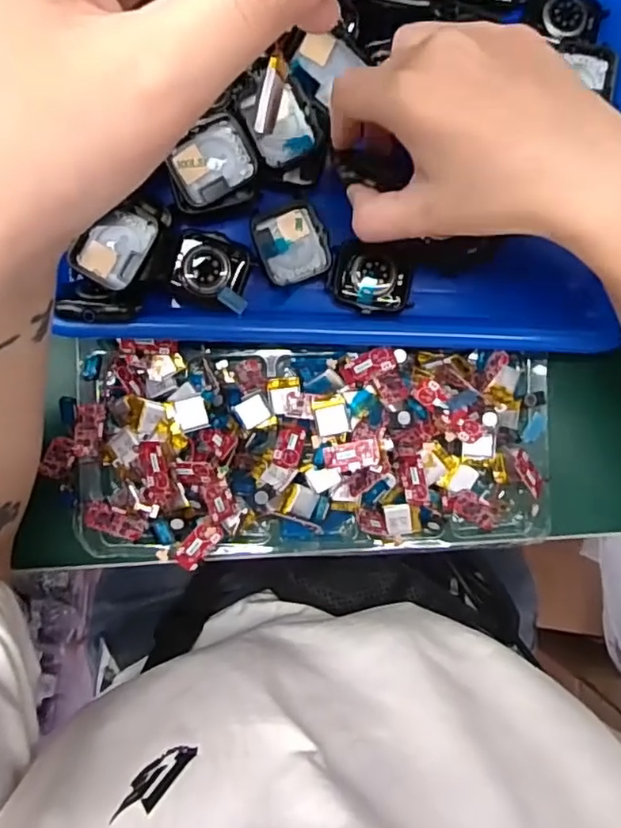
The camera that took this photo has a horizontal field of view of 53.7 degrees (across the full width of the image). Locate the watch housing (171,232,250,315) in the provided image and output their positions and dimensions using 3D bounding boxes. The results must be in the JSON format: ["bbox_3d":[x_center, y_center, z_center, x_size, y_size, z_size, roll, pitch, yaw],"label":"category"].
[{"bbox_3d":[-0.052,-0.074,0.323,0.038,0.012,0.037,6,89,-2],"label":"watch housing"}]

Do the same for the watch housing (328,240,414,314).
[{"bbox_3d":[0.034,-0.074,0.332,0.043,0.008,0.036,8,89,-2],"label":"watch housing"}]

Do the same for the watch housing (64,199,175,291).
[{"bbox_3d":[-0.094,-0.085,0.309,0.033,0.015,0.046,29,88,-1],"label":"watch housing"}]

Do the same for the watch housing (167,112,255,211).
[{"bbox_3d":[-0.051,-0.127,0.318,0.045,0.012,0.039,-21,101,12],"label":"watch housing"}]

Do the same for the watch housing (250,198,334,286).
[{"bbox_3d":[-0.010,-0.093,0.332,0.037,0.005,0.040,-21,90,-2],"label":"watch housing"}]

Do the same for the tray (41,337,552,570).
[{"bbox_3d":[0.001,0.023,0.337,0.263,0.038,0.117,2,89,-2],"label":"tray"}]

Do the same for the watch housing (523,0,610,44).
[{"bbox_3d":[0.137,-0.215,0.332,0.043,0.007,0.030,20,88,-2],"label":"watch housing"}]

